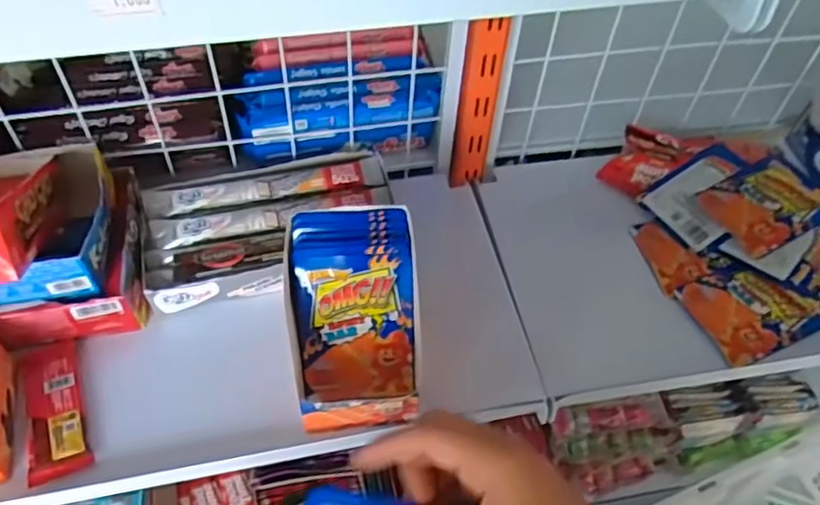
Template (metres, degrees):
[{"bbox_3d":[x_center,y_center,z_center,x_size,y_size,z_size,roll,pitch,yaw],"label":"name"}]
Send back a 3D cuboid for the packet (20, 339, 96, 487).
[{"bbox_3d":[-0.292,0.124,0.528,0.044,0.009,0.122,-17,56,-15],"label":"packet"}]

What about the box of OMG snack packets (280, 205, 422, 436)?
[{"bbox_3d":[-0.046,0.056,0.527,0.104,0.110,0.144,-3,53,-5],"label":"box of OMG snack packets"}]

